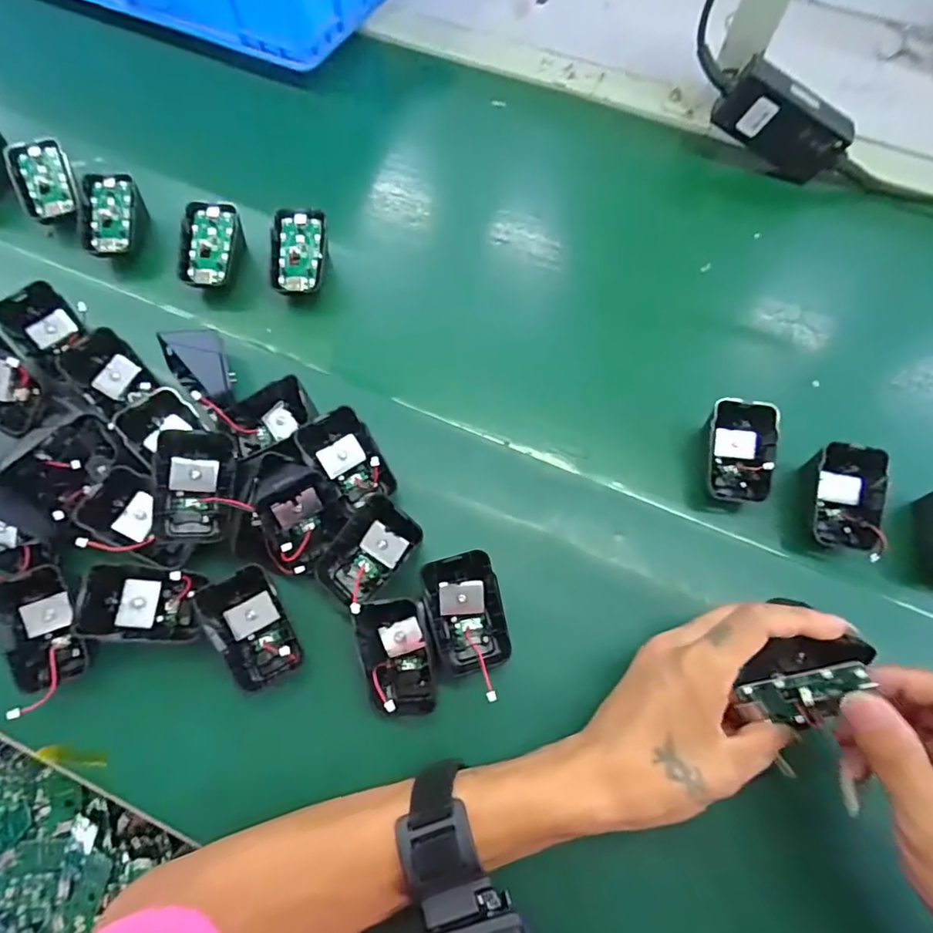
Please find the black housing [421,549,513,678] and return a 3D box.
[{"bbox_3d":[-0.001,0.090,0.324,0.048,0.040,0.064,-13,65,-7],"label":"black housing"}]

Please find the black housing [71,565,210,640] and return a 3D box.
[{"bbox_3d":[-0.197,0.083,0.323,0.064,0.020,0.042,13,66,-29],"label":"black housing"}]

